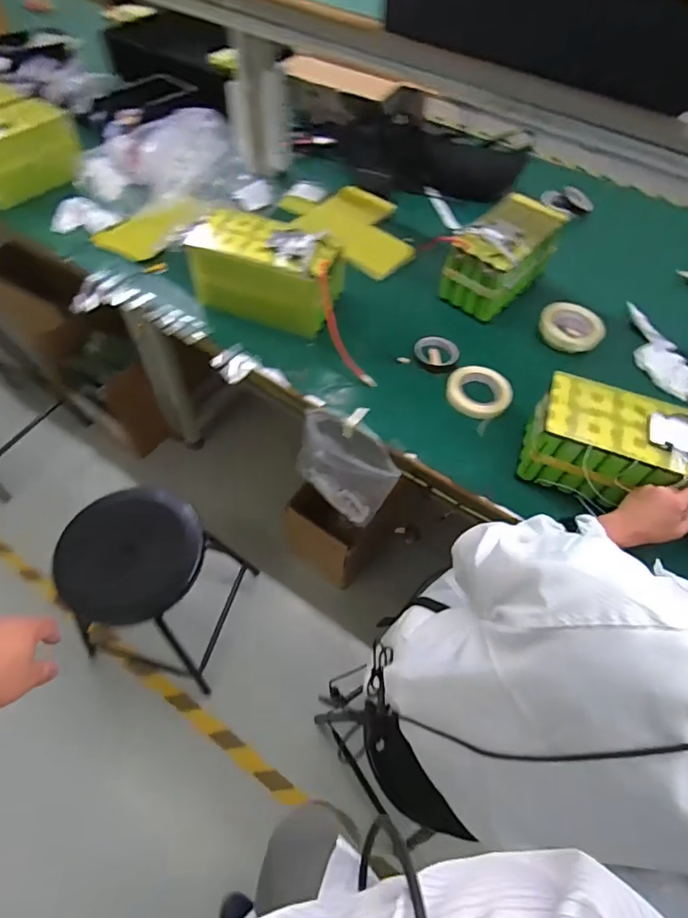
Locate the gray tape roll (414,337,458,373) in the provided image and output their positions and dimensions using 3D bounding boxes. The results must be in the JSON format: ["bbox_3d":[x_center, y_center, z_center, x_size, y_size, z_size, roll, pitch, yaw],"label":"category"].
[{"bbox_3d":[0.185,-0.211,0.968,0.084,0.023,0.071,7,58,1],"label":"gray tape roll"}]

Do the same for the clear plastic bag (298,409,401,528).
[{"bbox_3d":[0.002,0.040,0.991,0.211,0.292,0.073,29,61,14],"label":"clear plastic bag"}]

